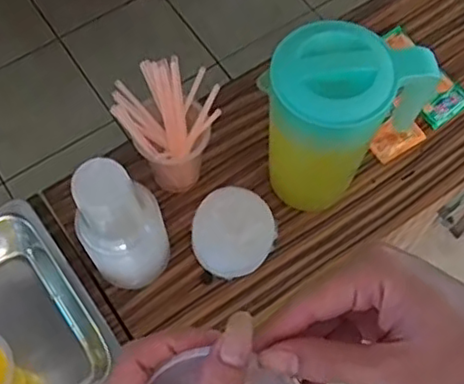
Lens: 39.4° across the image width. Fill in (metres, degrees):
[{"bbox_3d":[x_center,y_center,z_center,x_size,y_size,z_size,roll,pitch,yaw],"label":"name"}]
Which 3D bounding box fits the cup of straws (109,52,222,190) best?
[{"bbox_3d":[-0.075,-0.074,0.761,0.091,0.148,0.095,0,64,0],"label":"cup of straws"}]

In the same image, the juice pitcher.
[{"bbox_3d":[0.112,-0.079,0.709,0.144,0.232,0.112,-36,69,-16],"label":"juice pitcher"}]

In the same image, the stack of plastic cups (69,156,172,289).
[{"bbox_3d":[-0.116,0.038,0.692,0.086,0.199,0.070,-34,69,-15],"label":"stack of plastic cups"}]

